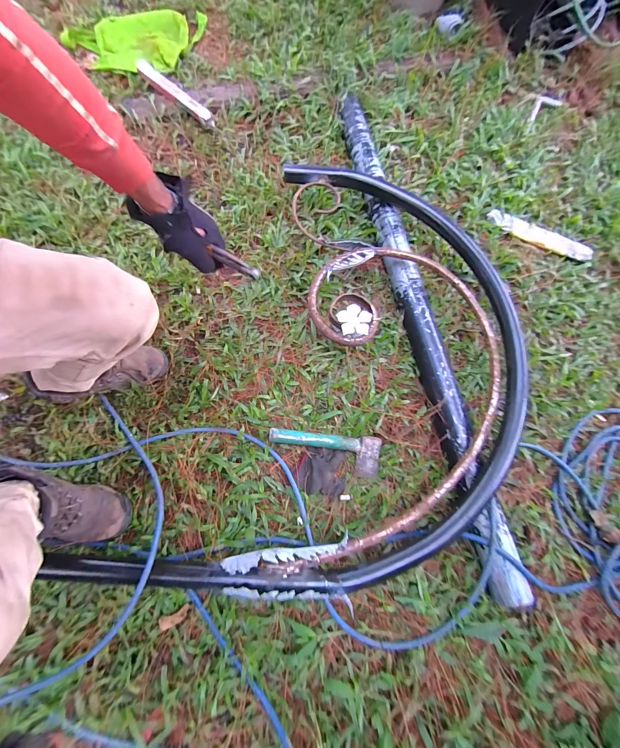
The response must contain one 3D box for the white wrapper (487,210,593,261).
[{"bbox_3d":[0.648,-0.392,0.874,0.291,0.005,0.067,30,77,5],"label":"white wrapper"}]

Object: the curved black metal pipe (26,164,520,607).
[{"bbox_3d":[0.038,-0.089,0.736,0.923,0.110,1.023,4,76,-1],"label":"curved black metal pipe"}]

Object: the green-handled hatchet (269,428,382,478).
[{"bbox_3d":[0.033,0.173,0.704,0.252,0.026,0.087,9,74,3],"label":"green-handled hatchet"}]

